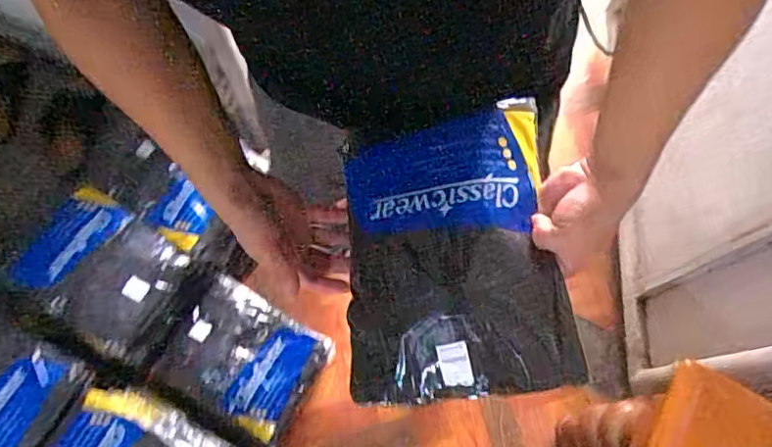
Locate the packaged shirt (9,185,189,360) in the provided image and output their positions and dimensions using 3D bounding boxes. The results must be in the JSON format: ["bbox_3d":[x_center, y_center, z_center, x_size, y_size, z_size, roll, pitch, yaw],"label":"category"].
[{"bbox_3d":[-0.524,0.088,1.030,0.266,0.054,0.229,31,77,5],"label":"packaged shirt"}]

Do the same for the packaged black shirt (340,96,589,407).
[{"bbox_3d":[0.053,0.024,0.518,0.198,0.053,0.258,-6,71,0],"label":"packaged black shirt"}]

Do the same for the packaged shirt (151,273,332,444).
[{"bbox_3d":[-0.284,0.269,1.100,0.280,0.055,0.249,29,75,12],"label":"packaged shirt"}]

